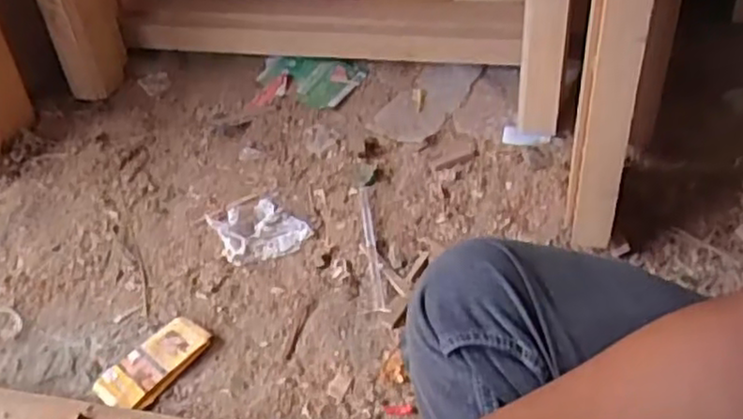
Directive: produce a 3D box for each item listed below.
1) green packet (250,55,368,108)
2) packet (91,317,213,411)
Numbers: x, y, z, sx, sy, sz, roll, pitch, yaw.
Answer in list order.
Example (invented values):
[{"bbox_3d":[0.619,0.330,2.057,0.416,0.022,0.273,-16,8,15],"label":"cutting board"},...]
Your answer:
[{"bbox_3d":[-0.099,-0.193,1.111,0.169,0.031,0.093,4,49,11],"label":"green packet"},{"bbox_3d":[-0.237,0.168,0.784,0.065,0.013,0.122,28,58,28],"label":"packet"}]

